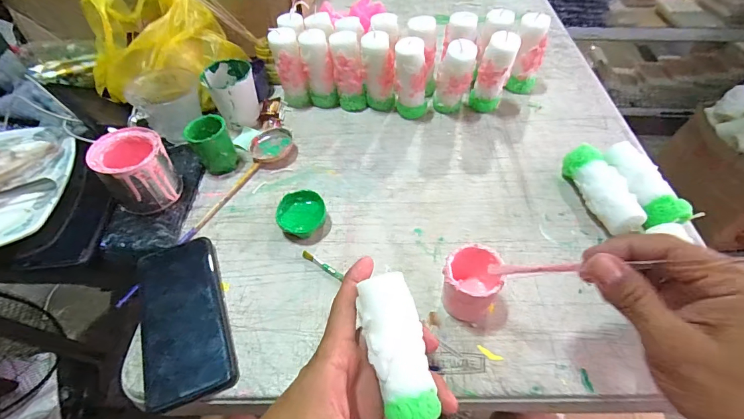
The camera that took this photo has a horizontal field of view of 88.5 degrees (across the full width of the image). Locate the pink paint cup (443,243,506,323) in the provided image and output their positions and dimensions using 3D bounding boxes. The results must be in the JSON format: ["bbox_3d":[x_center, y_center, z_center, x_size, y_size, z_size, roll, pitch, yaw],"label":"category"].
[{"bbox_3d":[0.089,0.073,0.351,0.050,0.067,0.059,13,52,11],"label":"pink paint cup"}]

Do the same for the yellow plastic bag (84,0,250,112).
[{"bbox_3d":[-0.302,-0.242,0.545,0.202,0.108,0.190,-28,56,-21],"label":"yellow plastic bag"}]

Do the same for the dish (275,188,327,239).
[{"bbox_3d":[-0.079,0.006,0.432,0.053,0.028,0.052,0,51,0],"label":"dish"}]

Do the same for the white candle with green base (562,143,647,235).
[{"bbox_3d":[0.255,-0.020,0.427,0.039,0.040,0.113,-10,52,-8],"label":"white candle with green base"}]

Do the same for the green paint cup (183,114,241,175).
[{"bbox_3d":[-0.202,-0.083,0.485,0.049,0.059,0.046,0,51,0],"label":"green paint cup"}]

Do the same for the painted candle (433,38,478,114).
[{"bbox_3d":[0.110,-0.177,0.513,0.043,0.106,0.042,8,52,7],"label":"painted candle"}]

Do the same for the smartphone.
[{"bbox_3d":[-0.184,0.102,0.371,0.077,0.012,0.164,-19,54,-15],"label":"smartphone"}]

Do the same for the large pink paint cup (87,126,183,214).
[{"bbox_3d":[-0.273,-0.042,0.445,0.074,0.079,0.070,0,51,0],"label":"large pink paint cup"}]

